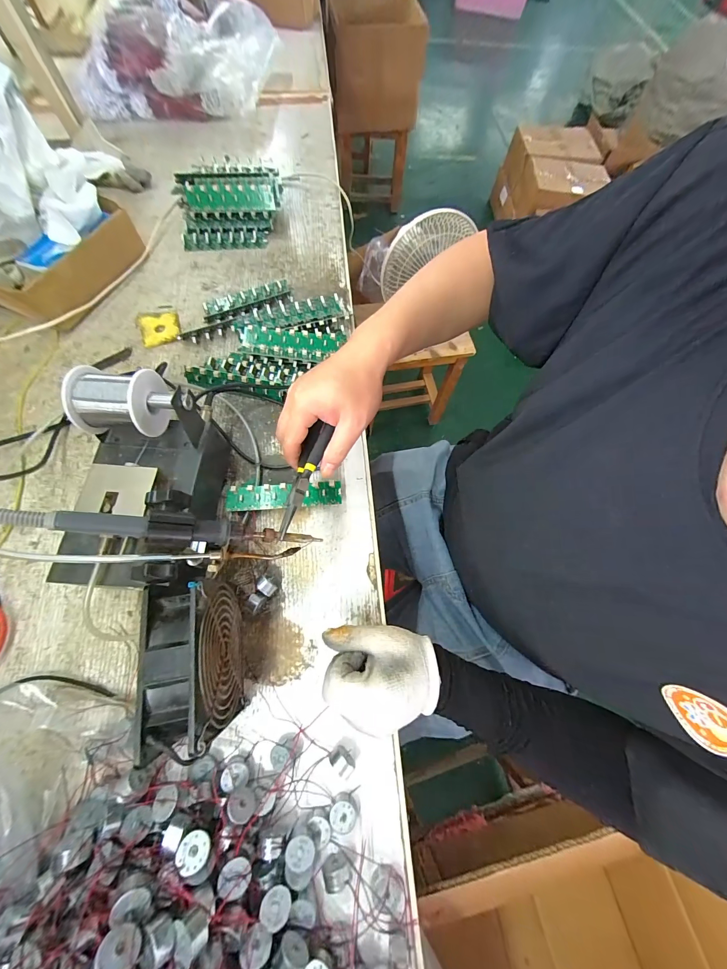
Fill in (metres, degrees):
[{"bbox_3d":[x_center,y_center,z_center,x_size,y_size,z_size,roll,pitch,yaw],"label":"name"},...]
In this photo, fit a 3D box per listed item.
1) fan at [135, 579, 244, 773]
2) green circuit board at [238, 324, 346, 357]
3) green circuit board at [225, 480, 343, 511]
[{"bbox_3d":[-0.141,0.150,0.292,0.047,0.120,0.122,-8,69,-7],"label":"fan"},{"bbox_3d":[-0.104,-0.209,0.482,0.147,0.012,0.048,2,74,-5],"label":"green circuit board"},{"bbox_3d":[-0.096,0.015,0.406,0.136,0.016,0.031,-4,70,-3],"label":"green circuit board"}]

